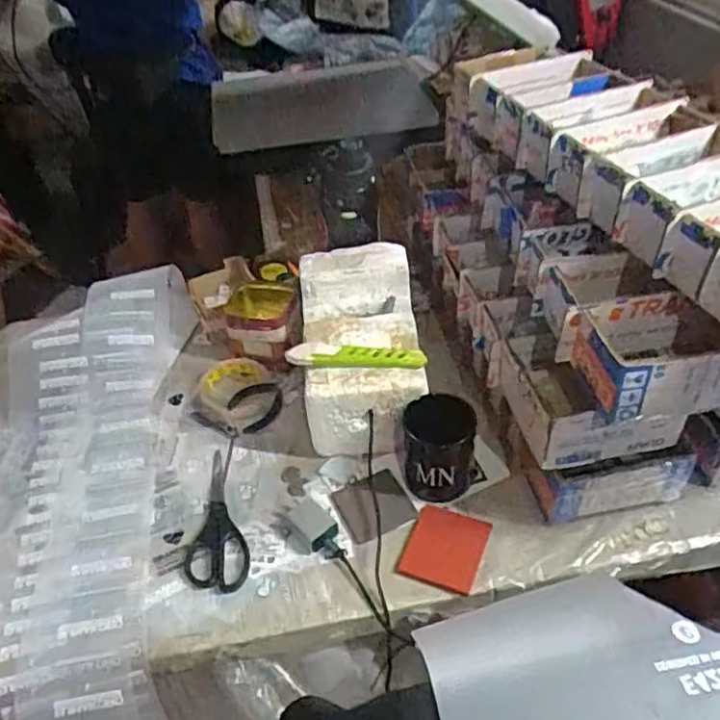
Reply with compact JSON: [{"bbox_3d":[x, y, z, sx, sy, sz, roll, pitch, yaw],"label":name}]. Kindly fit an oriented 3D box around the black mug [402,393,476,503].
[{"bbox_3d":[0.087,0.096,0.755,0.078,0.105,0.076,3,42,6],"label":"black mug"}]

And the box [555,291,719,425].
[{"bbox_3d":[0.280,-0.004,0.643,0.141,0.073,0.103,-9,42,-7],"label":"box"}]

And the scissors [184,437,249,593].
[{"bbox_3d":[-0.164,0.176,0.777,0.067,0.018,0.212,-7,42,-5],"label":"scissors"}]

